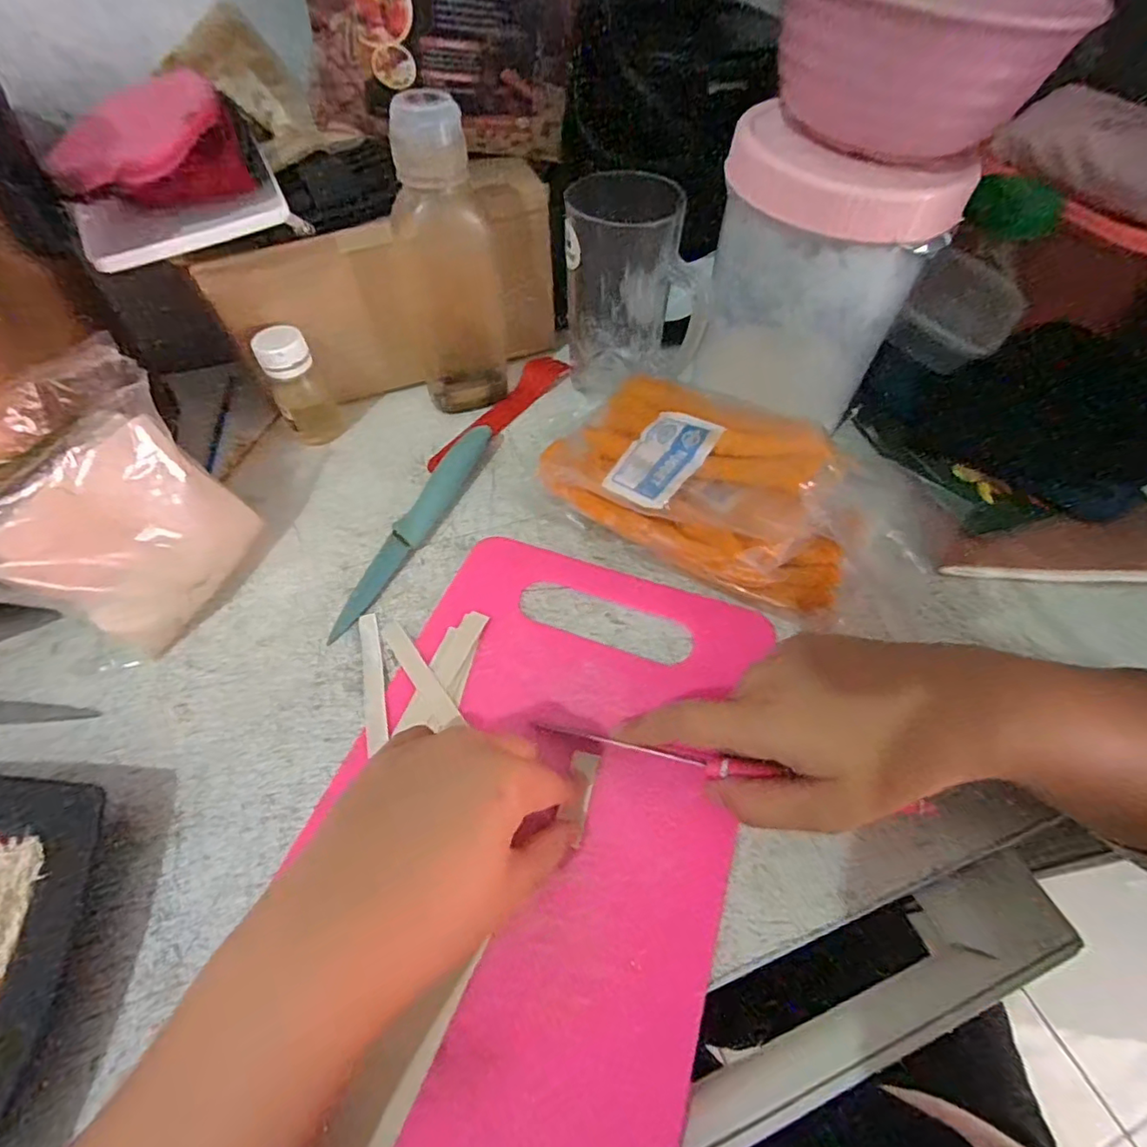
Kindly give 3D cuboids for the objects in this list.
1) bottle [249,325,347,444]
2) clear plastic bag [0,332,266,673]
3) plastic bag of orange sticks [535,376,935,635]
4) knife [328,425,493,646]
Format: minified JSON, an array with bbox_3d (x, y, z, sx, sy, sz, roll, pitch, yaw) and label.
[{"bbox_3d":[-0.190,-0.130,0.396,0.035,0.087,0.033,-23,58,-15],"label":"bottle"},{"bbox_3d":[-0.239,-0.024,0.300,0.066,0.120,0.133,15,57,10],"label":"clear plastic bag"},{"bbox_3d":[0.097,-0.043,0.348,0.233,0.065,0.109,30,60,19],"label":"plastic bag of orange sticks"},{"bbox_3d":[-0.103,-0.035,0.369,0.019,0.018,0.173,22,58,15],"label":"knife"}]

